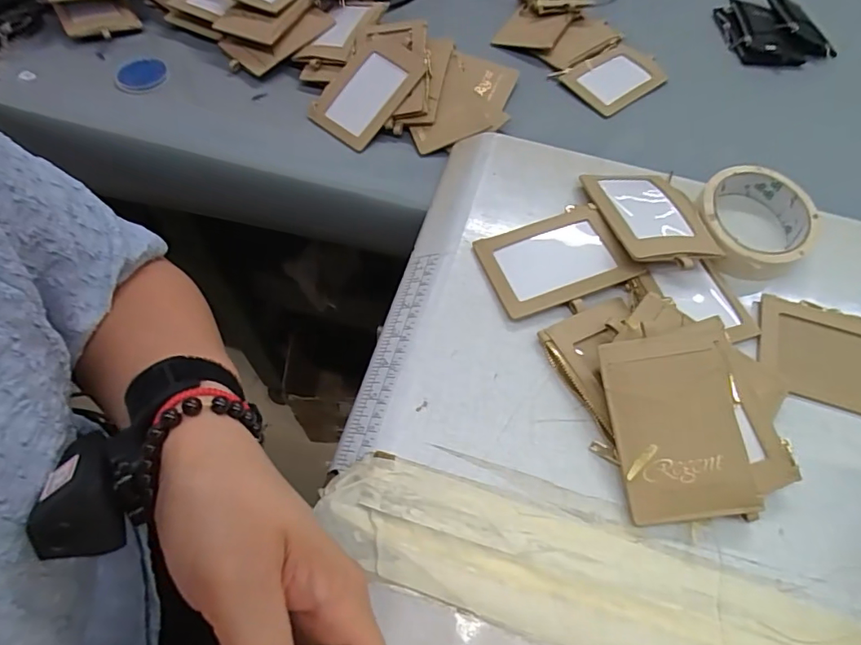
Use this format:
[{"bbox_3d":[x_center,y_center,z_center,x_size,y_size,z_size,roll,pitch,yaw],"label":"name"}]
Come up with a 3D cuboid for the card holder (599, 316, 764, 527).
[{"bbox_3d":[0.151,0.061,0.308,0.075,0.011,0.115,-8,77,7],"label":"card holder"}]

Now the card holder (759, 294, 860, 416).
[{"bbox_3d":[0.294,0.025,0.357,0.113,0.005,0.078,16,66,6],"label":"card holder"}]

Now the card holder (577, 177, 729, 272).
[{"bbox_3d":[0.171,-0.085,0.389,0.077,0.009,0.115,-3,47,-4],"label":"card holder"}]

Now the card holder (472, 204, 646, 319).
[{"bbox_3d":[0.095,-0.047,0.382,0.103,0.007,0.076,-20,65,-7],"label":"card holder"}]

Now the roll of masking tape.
[{"bbox_3d":[0.259,-0.081,0.402,0.092,0.029,0.095,1,61,-2],"label":"roll of masking tape"}]

